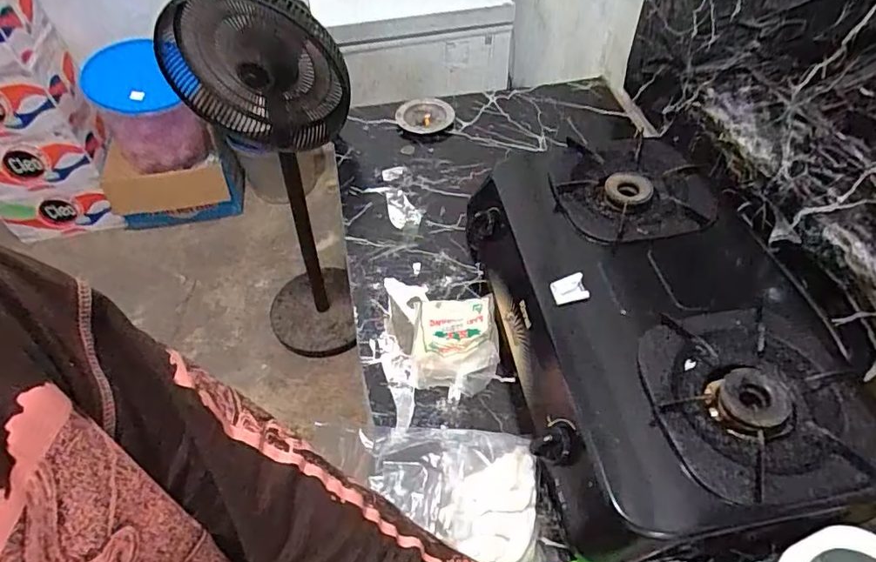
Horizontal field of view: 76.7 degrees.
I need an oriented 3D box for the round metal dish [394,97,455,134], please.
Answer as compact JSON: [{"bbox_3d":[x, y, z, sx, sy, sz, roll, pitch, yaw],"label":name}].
[{"bbox_3d":[-0.028,-0.362,1.206,0.121,0.022,0.106,6,51,6],"label":"round metal dish"}]

